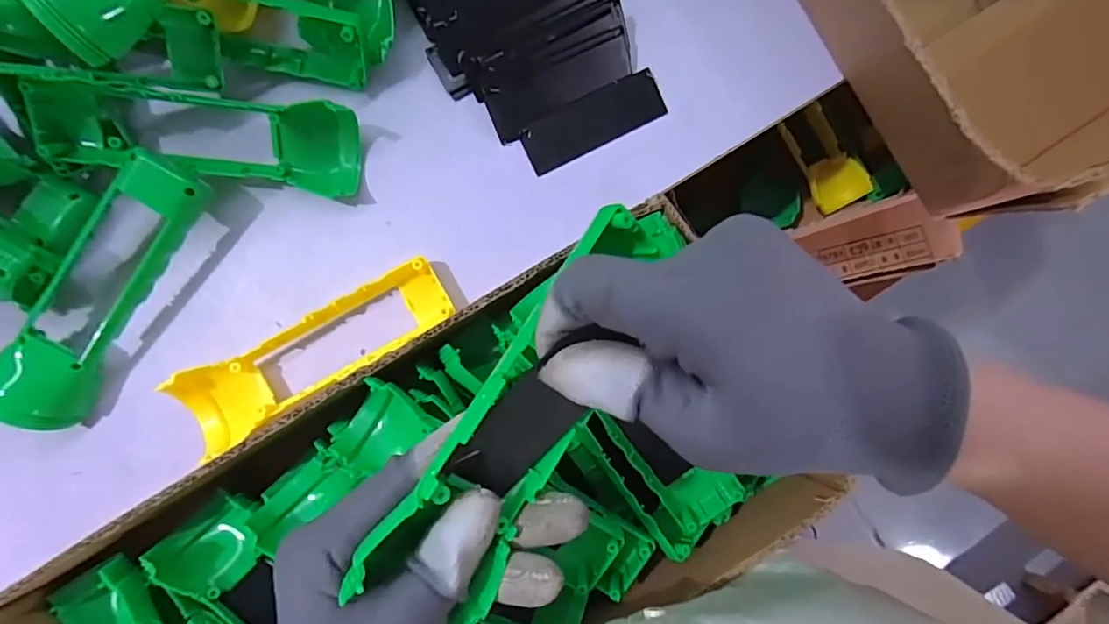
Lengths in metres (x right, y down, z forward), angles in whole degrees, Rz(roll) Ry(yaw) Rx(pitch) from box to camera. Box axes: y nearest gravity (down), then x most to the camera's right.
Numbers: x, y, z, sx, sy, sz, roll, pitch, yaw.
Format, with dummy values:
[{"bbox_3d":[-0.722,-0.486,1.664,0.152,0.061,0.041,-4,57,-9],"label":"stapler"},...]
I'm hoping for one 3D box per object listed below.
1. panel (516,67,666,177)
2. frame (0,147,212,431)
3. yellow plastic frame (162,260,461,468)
[{"bbox_3d":[0.025,-0.119,0.330,0.090,0.005,0.030,-27,107,-1],"label":"panel"},{"bbox_3d":[-0.254,-0.011,0.295,0.049,0.046,0.166,32,87,-3],"label":"frame"},{"bbox_3d":[-0.142,0.024,0.311,0.169,0.027,0.047,-31,91,-4],"label":"yellow plastic frame"}]

